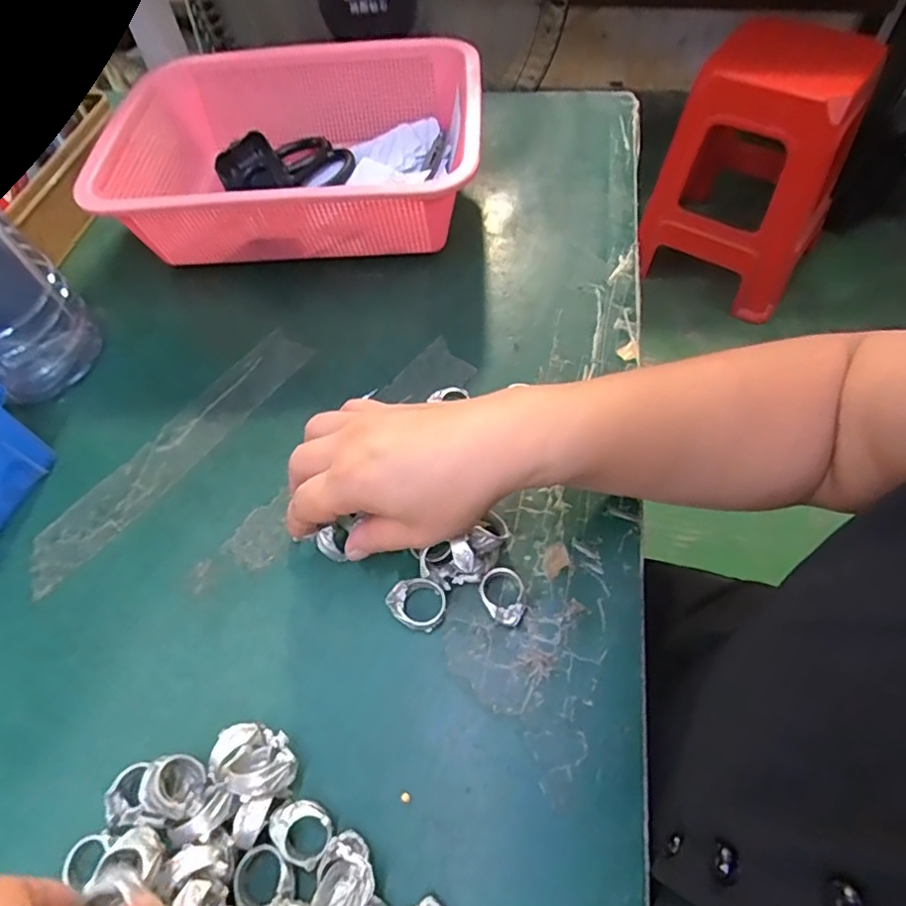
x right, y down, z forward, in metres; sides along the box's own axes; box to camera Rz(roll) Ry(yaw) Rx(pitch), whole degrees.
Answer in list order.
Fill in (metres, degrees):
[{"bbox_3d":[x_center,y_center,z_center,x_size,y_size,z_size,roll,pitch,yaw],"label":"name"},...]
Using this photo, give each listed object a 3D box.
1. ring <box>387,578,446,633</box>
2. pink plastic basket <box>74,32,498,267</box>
[{"bbox_3d":[-0.019,0.082,0.310,0.031,0.012,0.026,7,59,9],"label":"ring"},{"bbox_3d":[-0.128,-0.250,0.484,0.293,0.089,0.217,-5,58,2],"label":"pink plastic basket"}]

